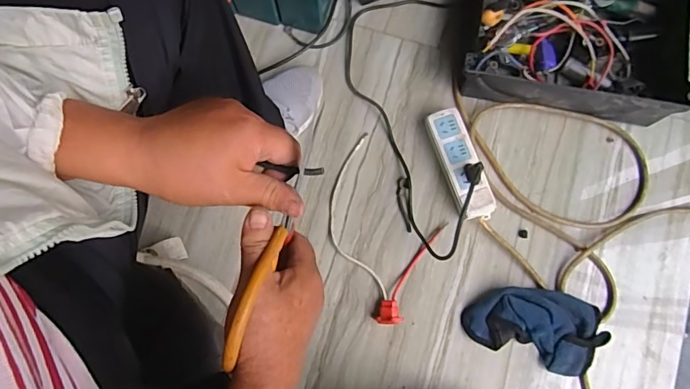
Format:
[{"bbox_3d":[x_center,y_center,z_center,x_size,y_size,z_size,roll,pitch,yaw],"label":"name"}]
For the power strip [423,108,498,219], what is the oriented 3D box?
[{"bbox_3d":[0.178,-0.049,0.731,0.057,0.035,0.182,-18,78,-3],"label":"power strip"}]

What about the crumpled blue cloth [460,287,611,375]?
[{"bbox_3d":[0.276,0.187,0.687,0.189,0.028,0.107,19,79,4],"label":"crumpled blue cloth"}]

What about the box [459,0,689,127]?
[{"bbox_3d":[0.357,-0.243,0.747,0.320,0.086,0.216,10,78,3],"label":"box"}]

